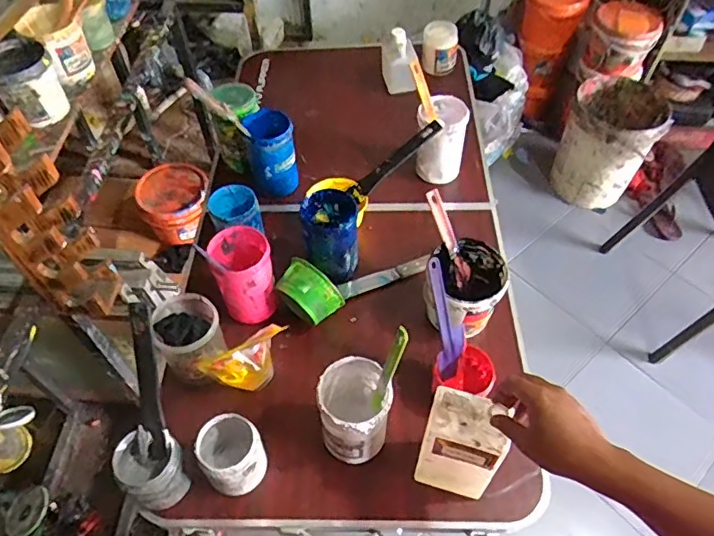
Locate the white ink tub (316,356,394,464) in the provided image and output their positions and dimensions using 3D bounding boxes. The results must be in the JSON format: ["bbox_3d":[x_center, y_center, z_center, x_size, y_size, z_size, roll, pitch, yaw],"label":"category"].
[{"bbox_3d":[-0.003,0.205,0.757,0.090,0.159,0.098,0,54,0],"label":"white ink tub"}]

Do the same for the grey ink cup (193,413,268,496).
[{"bbox_3d":[-0.172,0.259,0.744,0.091,0.095,0.084,26,58,17],"label":"grey ink cup"}]

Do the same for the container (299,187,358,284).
[{"bbox_3d":[-0.046,-0.050,0.955,0.094,0.138,0.099,0,54,0],"label":"container"}]

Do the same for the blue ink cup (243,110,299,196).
[{"bbox_3d":[-0.167,-0.222,1.076,0.077,0.166,0.083,0,54,0],"label":"blue ink cup"}]

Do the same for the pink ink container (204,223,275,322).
[{"bbox_3d":[-0.185,0.012,0.889,0.094,0.126,0.104,-16,55,-12],"label":"pink ink container"}]

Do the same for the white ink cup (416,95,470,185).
[{"bbox_3d":[0.165,-0.247,1.080,0.098,0.158,0.086,7,54,5],"label":"white ink cup"}]

